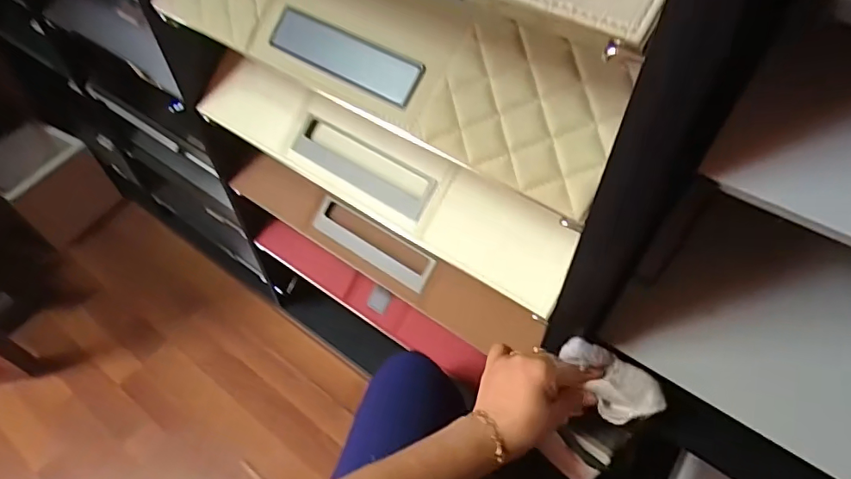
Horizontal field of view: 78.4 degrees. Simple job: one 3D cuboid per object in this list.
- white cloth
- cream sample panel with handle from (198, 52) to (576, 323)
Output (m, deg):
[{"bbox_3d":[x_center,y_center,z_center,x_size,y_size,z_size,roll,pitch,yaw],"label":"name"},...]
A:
[{"bbox_3d":[0.179,0.128,0.494,0.055,0.044,0.092,-30,57,-19],"label":"white cloth"},{"bbox_3d":[-0.066,-0.083,0.614,0.503,0.024,0.132,30,103,18],"label":"cream sample panel with handle"}]

